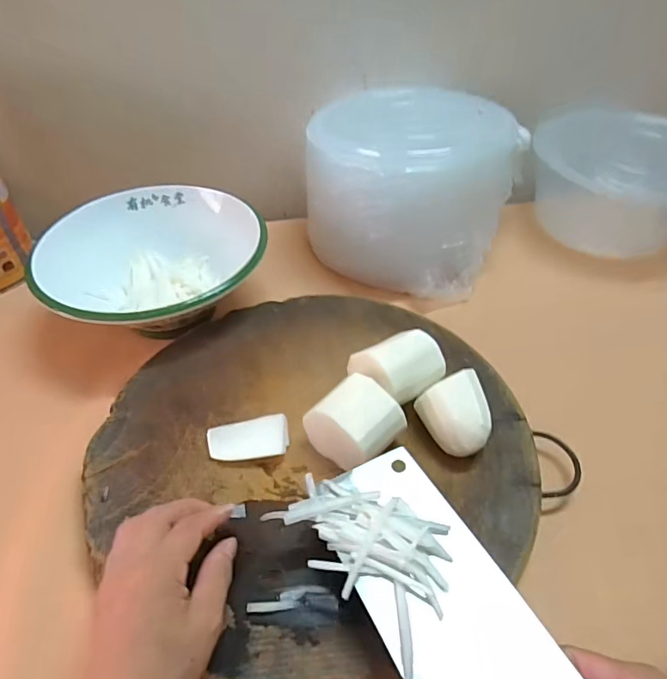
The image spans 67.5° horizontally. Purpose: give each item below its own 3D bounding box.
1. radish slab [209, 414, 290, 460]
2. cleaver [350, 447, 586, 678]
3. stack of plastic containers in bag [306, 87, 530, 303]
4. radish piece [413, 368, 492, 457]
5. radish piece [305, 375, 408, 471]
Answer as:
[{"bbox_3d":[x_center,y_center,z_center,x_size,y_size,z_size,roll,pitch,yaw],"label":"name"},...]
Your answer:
[{"bbox_3d":[-0.069,0.081,0.408,0.065,0.015,0.032,-4,46,-4],"label":"radish slab"},{"bbox_3d":[0.087,0.180,0.257,0.083,0.014,0.282,-23,49,-21],"label":"cleaver"},{"bbox_3d":[0.090,-0.187,0.615,0.231,0.158,0.190,21,50,19],"label":"stack of plastic containers in bag"},{"bbox_3d":[0.101,0.063,0.398,0.054,0.052,0.054,-22,50,-20],"label":"radish piece"},{"bbox_3d":[0.017,0.069,0.391,0.059,0.058,0.056,35,56,29],"label":"radish piece"}]

